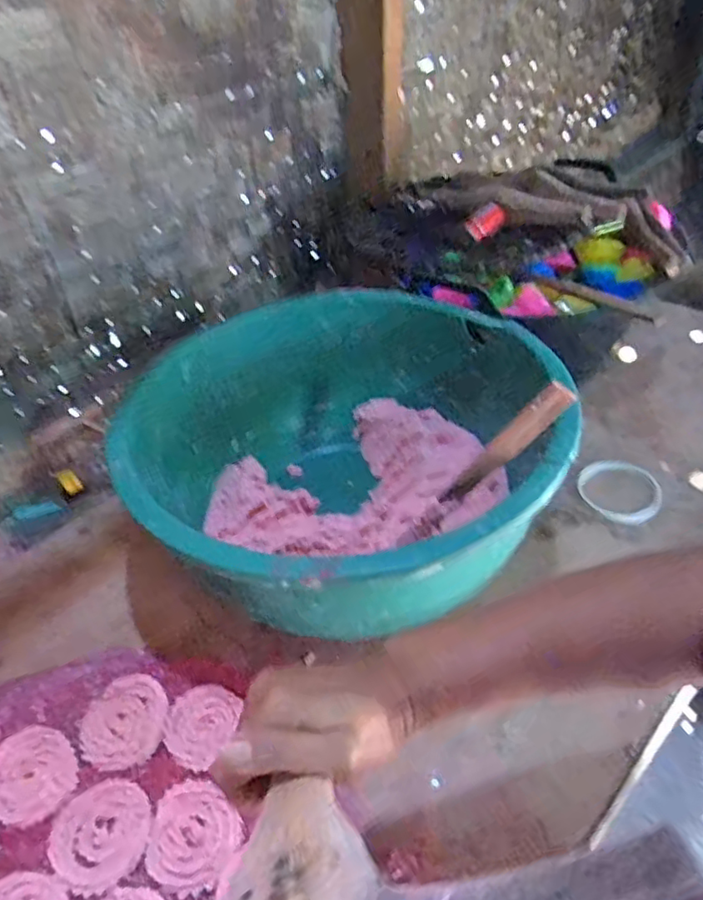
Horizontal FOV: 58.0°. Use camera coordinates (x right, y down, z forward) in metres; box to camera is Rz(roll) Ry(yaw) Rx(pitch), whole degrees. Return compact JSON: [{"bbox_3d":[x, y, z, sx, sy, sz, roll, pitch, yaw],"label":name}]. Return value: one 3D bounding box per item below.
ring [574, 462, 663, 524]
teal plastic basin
[{"bbox_3d":[0.325,0.043,0.764,0.095,0.016,0.094,-4,41,3],"label":"ring"},{"bbox_3d":[-0.007,0.010,0.686,0.423,0.232,0.422,-4,41,3],"label":"teal plastic basin"}]

